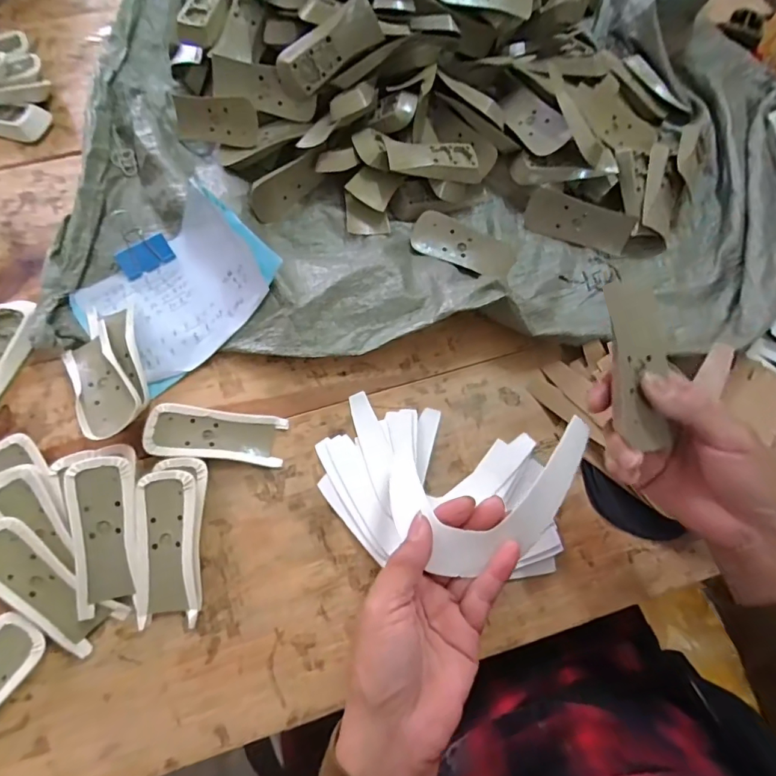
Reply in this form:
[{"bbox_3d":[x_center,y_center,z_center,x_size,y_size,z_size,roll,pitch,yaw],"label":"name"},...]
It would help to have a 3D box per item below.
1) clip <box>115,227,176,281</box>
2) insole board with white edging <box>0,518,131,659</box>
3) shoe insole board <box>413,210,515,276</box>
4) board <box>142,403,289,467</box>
[{"bbox_3d":[-0.253,-0.146,0.466,0.051,0.022,0.059,-32,75,-12],"label":"clip"},{"bbox_3d":[-0.258,0.148,0.346,0.046,0.011,0.117,-42,99,-13],"label":"insole board with white edging"},{"bbox_3d":[0.077,-0.148,0.478,0.106,0.017,0.044,20,71,5],"label":"shoe insole board"},{"bbox_3d":[-0.153,0.042,0.408,0.117,0.015,0.044,5,71,0],"label":"board"}]

